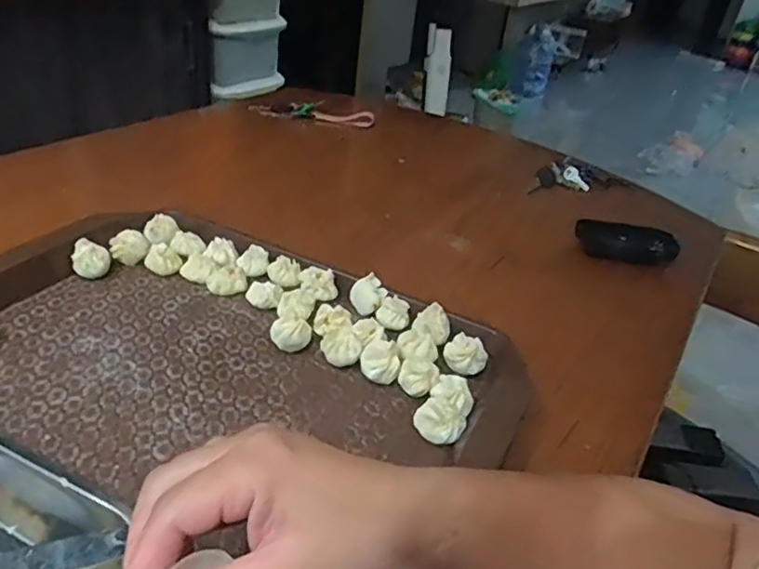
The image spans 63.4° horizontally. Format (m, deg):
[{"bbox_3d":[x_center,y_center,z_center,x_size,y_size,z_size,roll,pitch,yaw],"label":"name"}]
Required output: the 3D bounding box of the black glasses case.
[{"bbox_3d":[0.285,-0.050,0.713,0.109,0.034,0.040,21,36,19],"label":"black glasses case"}]

